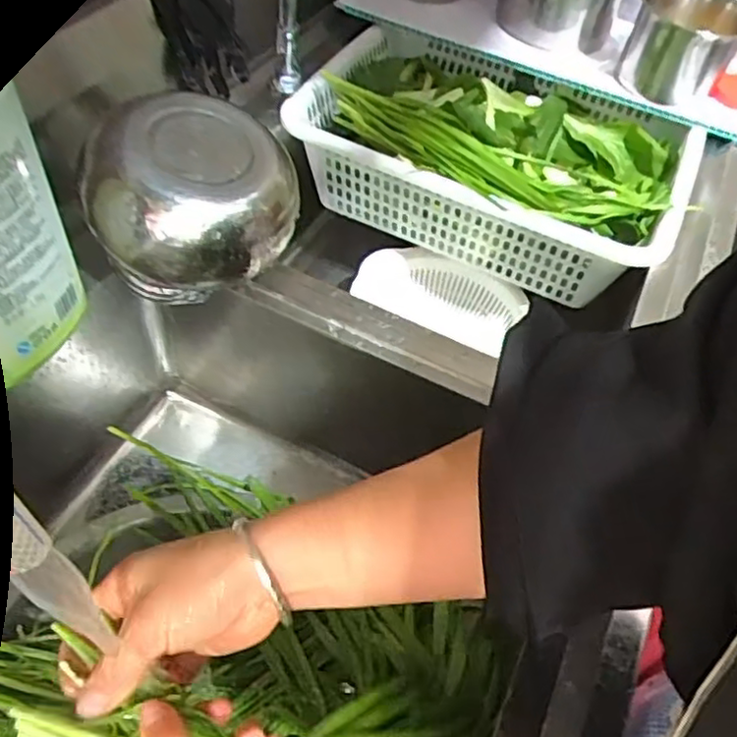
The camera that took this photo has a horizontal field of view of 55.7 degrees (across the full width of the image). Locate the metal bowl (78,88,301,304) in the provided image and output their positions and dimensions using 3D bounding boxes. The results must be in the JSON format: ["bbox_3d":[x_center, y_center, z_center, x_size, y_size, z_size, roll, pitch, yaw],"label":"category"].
[{"bbox_3d":[-0.143,-0.137,0.568,0.134,0.119,0.144,2,52,-3],"label":"metal bowl"}]

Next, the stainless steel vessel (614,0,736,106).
[{"bbox_3d":[0.381,-0.393,0.860,0.131,0.112,0.139,21,53,12],"label":"stainless steel vessel"}]

